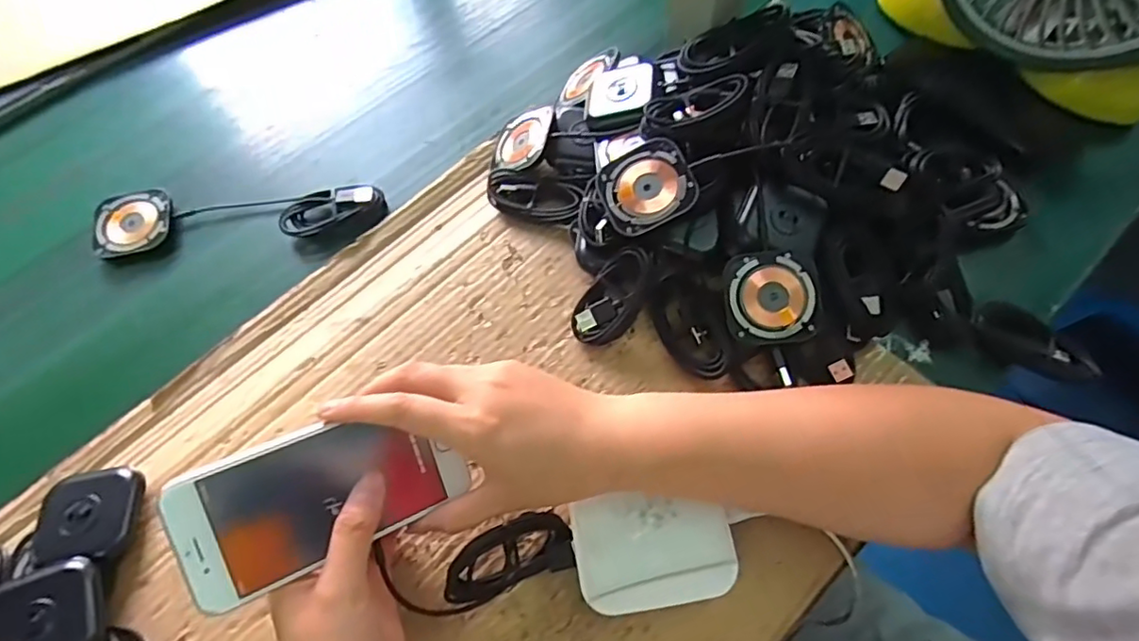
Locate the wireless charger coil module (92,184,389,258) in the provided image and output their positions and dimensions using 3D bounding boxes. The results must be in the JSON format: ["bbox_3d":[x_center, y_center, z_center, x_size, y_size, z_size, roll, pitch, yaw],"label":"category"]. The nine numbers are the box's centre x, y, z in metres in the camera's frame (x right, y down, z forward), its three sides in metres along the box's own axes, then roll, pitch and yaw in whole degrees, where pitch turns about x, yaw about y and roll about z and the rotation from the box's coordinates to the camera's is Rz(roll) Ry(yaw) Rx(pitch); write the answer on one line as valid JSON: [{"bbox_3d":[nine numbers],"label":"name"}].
[{"bbox_3d":[-0.265,-0.086,0.483,0.227,0.013,0.056,-5,64,0],"label":"wireless charger coil module"}]

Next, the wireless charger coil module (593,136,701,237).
[{"bbox_3d":[0.051,-0.090,0.400,0.059,0.006,0.059,-28,65,11],"label":"wireless charger coil module"}]

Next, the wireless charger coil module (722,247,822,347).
[{"bbox_3d":[0.131,-0.015,0.392,0.056,0.011,0.061,-12,82,6],"label":"wireless charger coil module"}]

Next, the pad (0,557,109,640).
[{"bbox_3d":[-0.290,0.165,0.328,0.056,0.013,0.059,-16,66,-20],"label":"pad"}]

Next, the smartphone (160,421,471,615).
[{"bbox_3d":[-0.120,0.084,0.298,0.130,0.007,0.065,-22,96,-27],"label":"smartphone"}]

